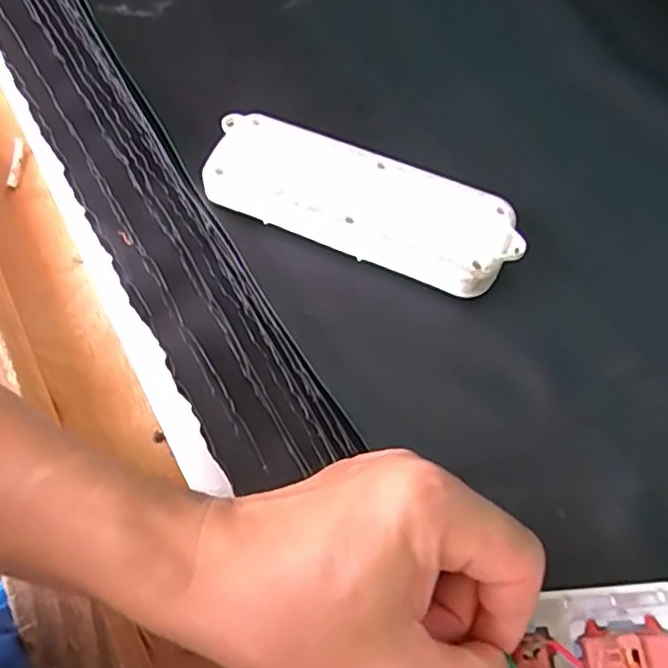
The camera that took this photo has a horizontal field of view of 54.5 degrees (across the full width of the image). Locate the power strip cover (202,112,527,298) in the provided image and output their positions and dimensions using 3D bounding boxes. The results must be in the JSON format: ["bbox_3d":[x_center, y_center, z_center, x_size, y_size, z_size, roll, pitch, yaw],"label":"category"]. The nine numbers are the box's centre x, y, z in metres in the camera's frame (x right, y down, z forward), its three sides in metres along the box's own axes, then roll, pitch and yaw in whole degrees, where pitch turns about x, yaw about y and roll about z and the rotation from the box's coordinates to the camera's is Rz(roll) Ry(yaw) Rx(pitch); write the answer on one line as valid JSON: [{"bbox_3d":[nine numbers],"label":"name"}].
[{"bbox_3d":[0.013,-0.065,0.332,0.158,0.028,0.053,22,67,13],"label":"power strip cover"}]

